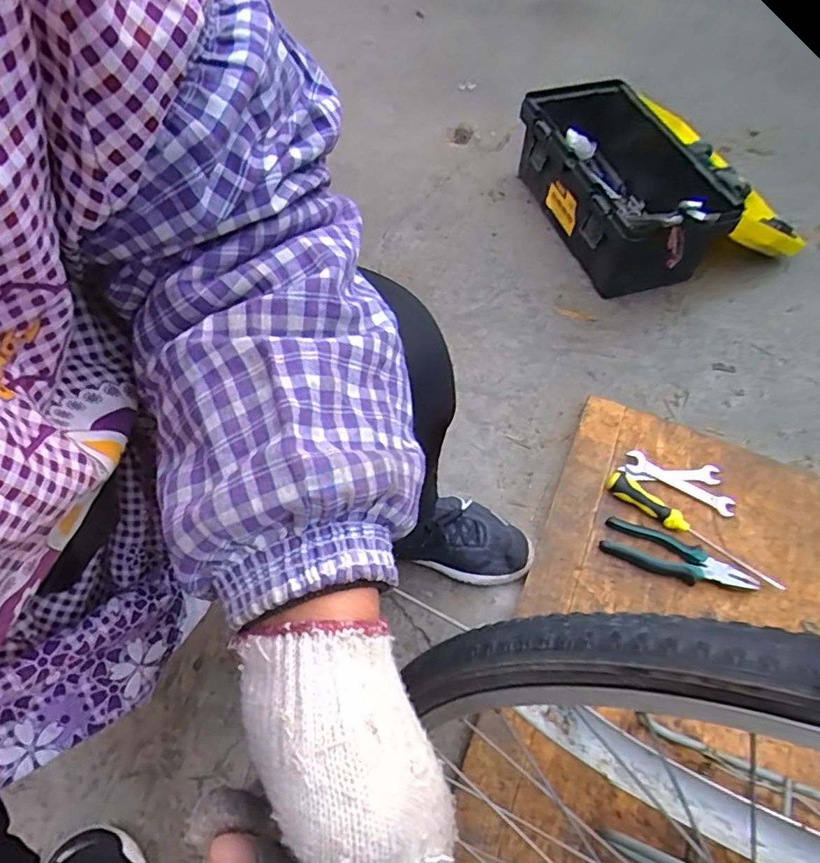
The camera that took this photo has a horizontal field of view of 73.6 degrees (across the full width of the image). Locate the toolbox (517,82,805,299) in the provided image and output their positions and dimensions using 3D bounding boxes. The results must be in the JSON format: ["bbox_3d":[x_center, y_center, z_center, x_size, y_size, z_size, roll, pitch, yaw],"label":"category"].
[{"bbox_3d":[0.479,-0.495,1.099,0.419,0.218,0.522,-25,61,-15],"label":"toolbox"}]

